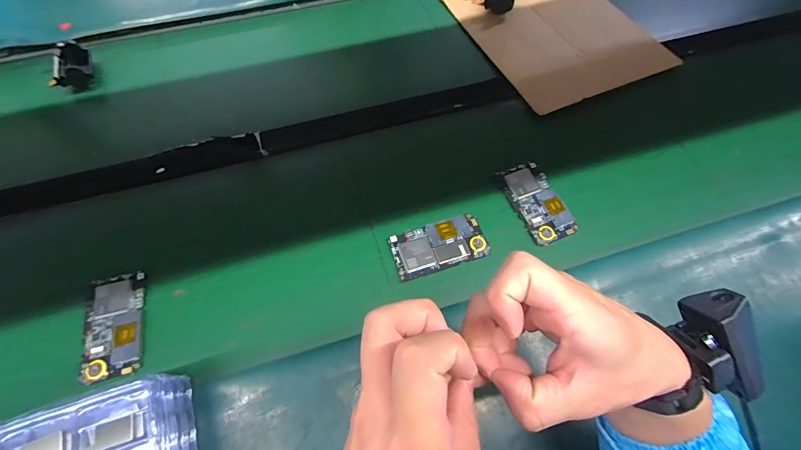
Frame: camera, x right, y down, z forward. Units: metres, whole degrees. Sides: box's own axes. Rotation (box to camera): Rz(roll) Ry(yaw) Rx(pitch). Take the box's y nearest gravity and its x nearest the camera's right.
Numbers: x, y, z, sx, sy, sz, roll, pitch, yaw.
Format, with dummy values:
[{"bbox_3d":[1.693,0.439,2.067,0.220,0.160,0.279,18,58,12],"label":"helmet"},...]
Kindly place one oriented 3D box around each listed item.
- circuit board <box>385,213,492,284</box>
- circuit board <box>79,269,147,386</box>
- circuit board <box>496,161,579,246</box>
[{"bbox_3d":[0.051,0.026,0.487,0.124,0.008,0.066,-16,66,-8],"label":"circuit board"},{"bbox_3d":[-0.340,0.118,0.433,0.064,0.006,0.119,-14,66,-7],"label":"circuit board"},{"bbox_3d":[0.193,-0.034,0.518,0.064,0.008,0.124,-21,66,-5],"label":"circuit board"}]

